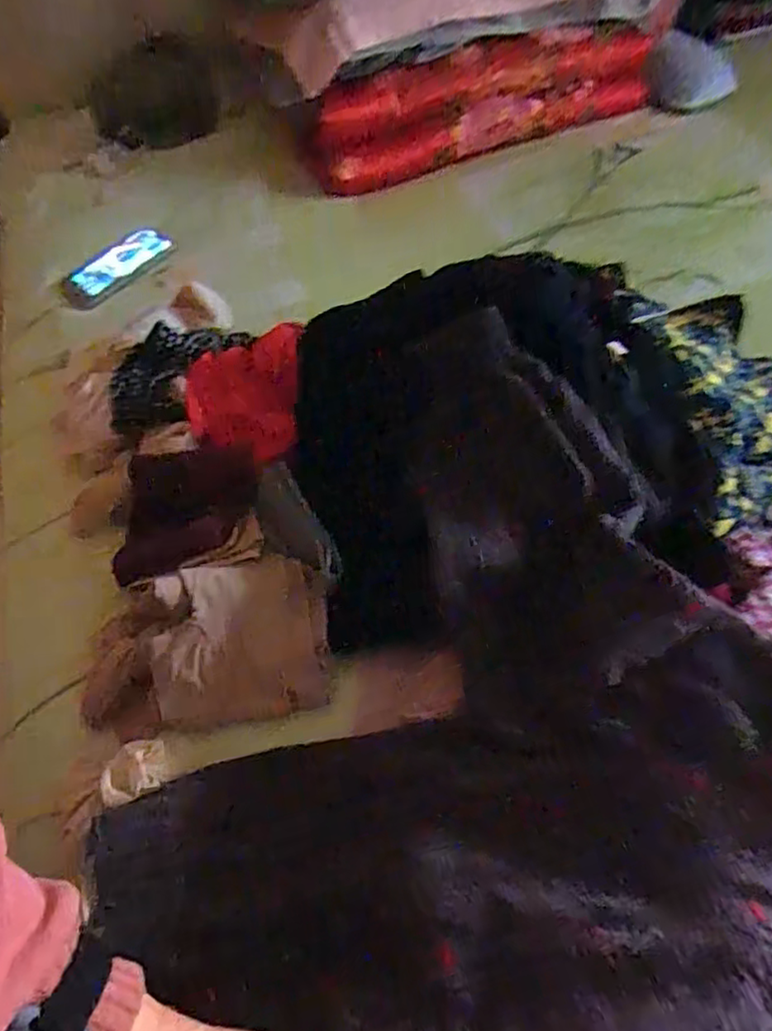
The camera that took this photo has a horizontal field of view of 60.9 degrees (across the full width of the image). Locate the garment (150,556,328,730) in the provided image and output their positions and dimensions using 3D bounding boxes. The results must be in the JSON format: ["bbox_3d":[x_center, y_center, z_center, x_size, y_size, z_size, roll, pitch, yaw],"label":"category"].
[{"bbox_3d":[-0.134,0.110,0.571,0.140,0.023,0.135,-10,79,-2],"label":"garment"}]

